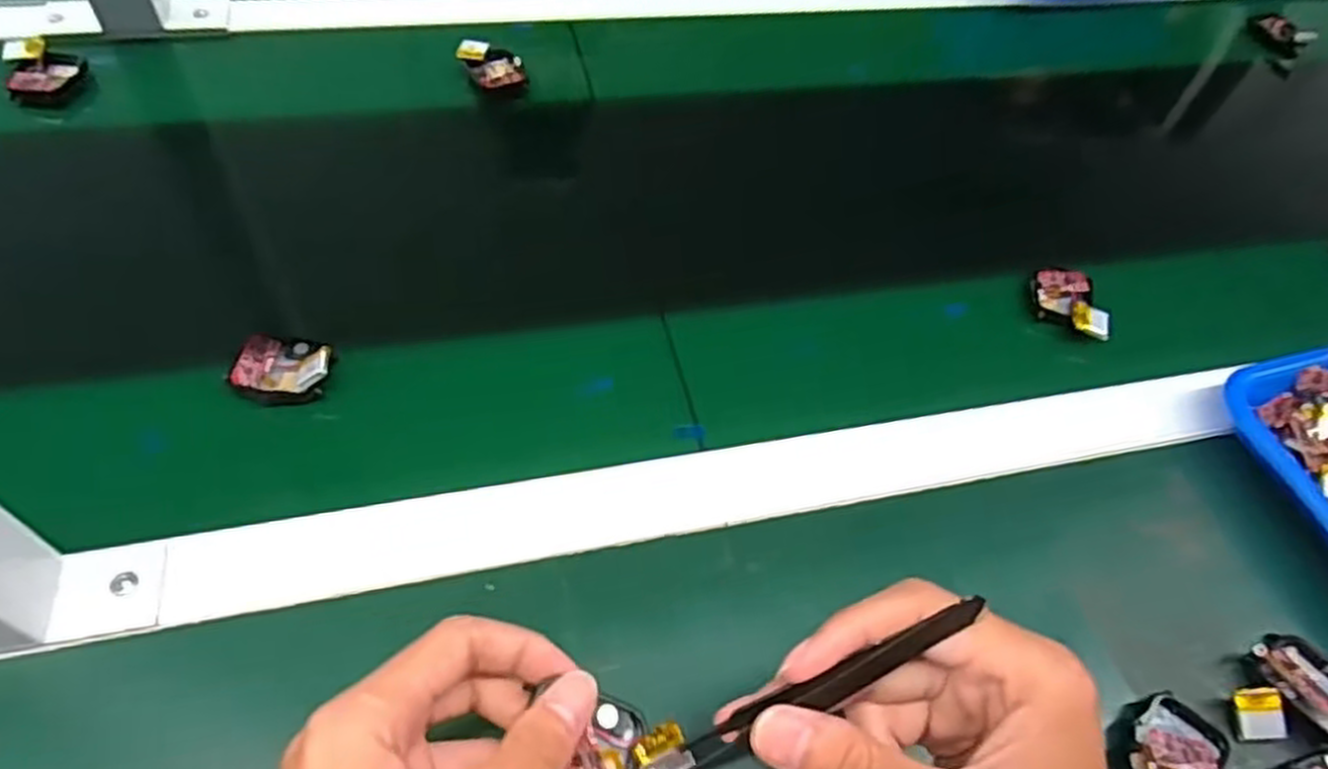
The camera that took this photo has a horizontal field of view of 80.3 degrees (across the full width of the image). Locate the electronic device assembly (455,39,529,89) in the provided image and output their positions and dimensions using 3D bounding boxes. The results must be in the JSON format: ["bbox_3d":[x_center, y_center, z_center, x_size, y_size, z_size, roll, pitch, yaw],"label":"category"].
[{"bbox_3d":[-0.124,-0.232,0.568,0.041,0.018,0.040,-20,59,-21],"label":"electronic device assembly"}]

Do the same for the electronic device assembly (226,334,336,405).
[{"bbox_3d":[-0.193,-0.009,0.401,0.051,0.016,0.038,6,53,-3],"label":"electronic device assembly"}]

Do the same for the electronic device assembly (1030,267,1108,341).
[{"bbox_3d":[0.252,-0.050,0.488,0.036,0.014,0.057,4,53,-4],"label":"electronic device assembly"}]

